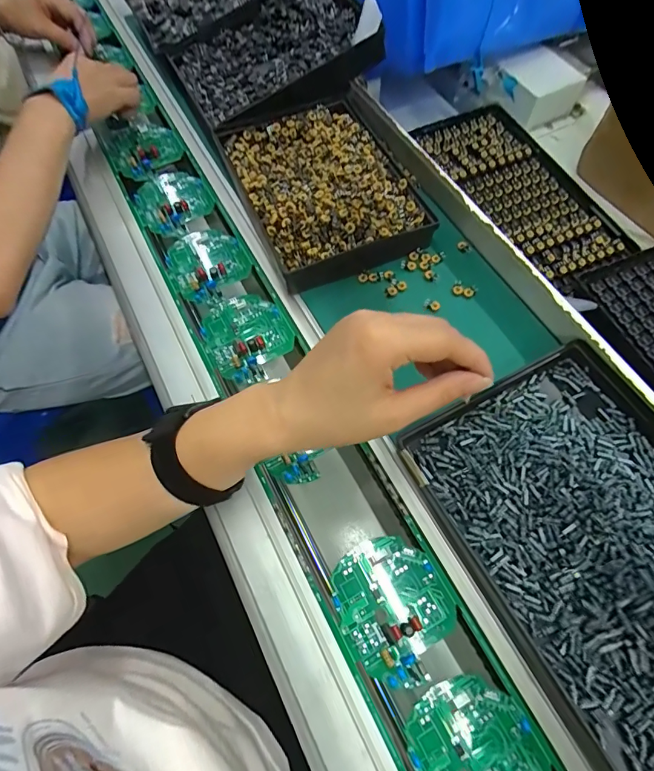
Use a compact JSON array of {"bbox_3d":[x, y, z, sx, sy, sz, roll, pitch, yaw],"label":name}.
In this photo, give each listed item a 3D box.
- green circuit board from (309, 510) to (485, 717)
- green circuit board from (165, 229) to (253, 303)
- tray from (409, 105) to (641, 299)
[{"bbox_3d":[0.050,0.167,0.324,0.095,0.010,0.097,-26,66,-11],"label":"green circuit board"},{"bbox_3d":[-0.132,-0.135,0.471,0.081,0.015,0.091,-32,68,-14],"label":"green circuit board"},{"bbox_3d":[0.267,-0.272,0.596,0.155,0.027,0.327,-27,66,-12],"label":"tray"}]

